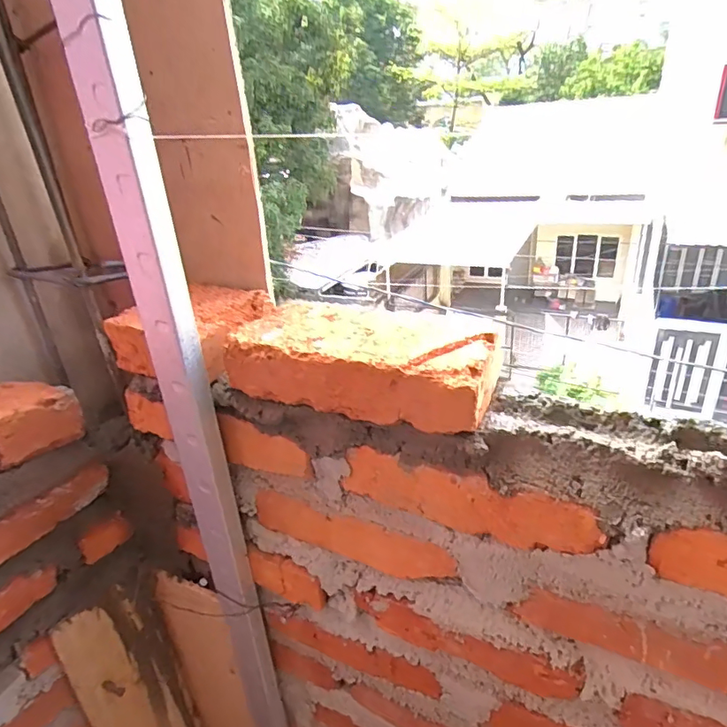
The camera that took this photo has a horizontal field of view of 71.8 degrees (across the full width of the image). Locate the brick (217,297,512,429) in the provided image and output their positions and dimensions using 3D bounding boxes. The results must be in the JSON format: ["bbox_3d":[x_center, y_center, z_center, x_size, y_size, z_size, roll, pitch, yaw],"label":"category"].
[{"bbox_3d":[0.001,-0.004,0.383,0.200,0.043,0.106,8,30,25],"label":"brick"}]

